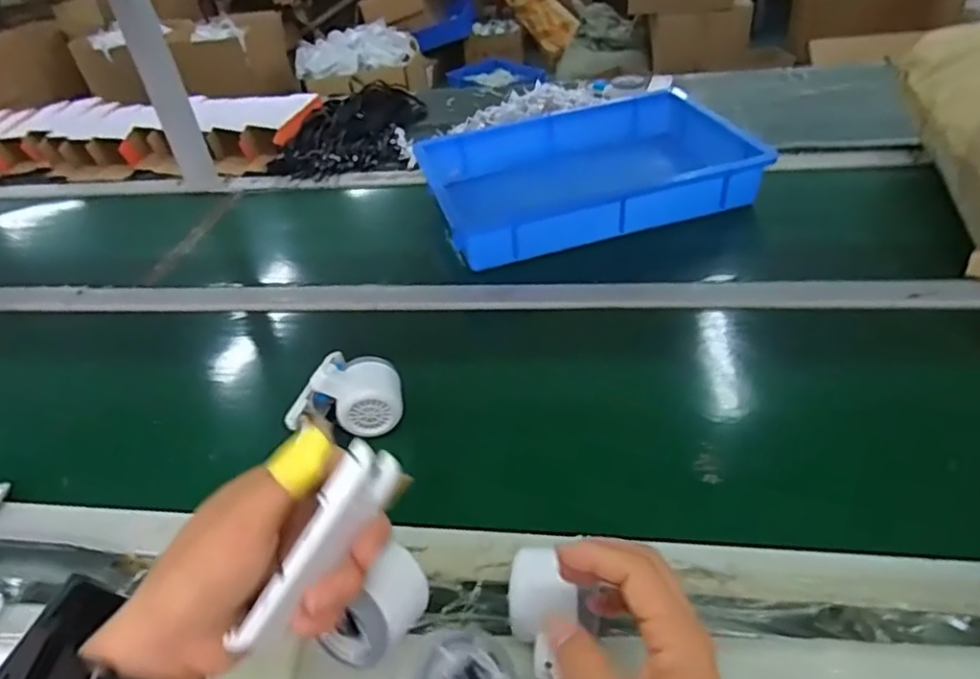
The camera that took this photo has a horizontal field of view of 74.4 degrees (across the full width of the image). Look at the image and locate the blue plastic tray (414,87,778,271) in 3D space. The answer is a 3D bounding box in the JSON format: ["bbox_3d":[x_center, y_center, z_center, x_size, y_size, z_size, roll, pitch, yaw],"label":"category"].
[{"bbox_3d":[0.132,-0.238,0.916,0.424,0.078,0.283,-15,38,-9],"label":"blue plastic tray"}]

